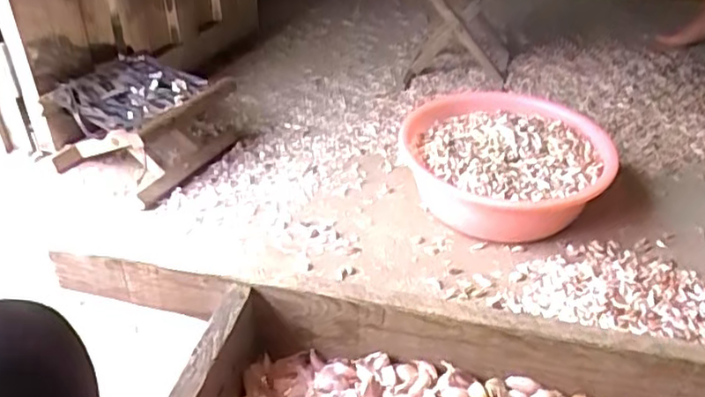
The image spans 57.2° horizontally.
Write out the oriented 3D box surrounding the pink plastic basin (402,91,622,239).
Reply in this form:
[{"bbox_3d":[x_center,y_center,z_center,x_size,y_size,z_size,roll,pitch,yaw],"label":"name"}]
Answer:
[{"bbox_3d":[0.287,-0.073,1.160,0.360,0.103,0.335,-23,42,-28],"label":"pink plastic basin"}]

